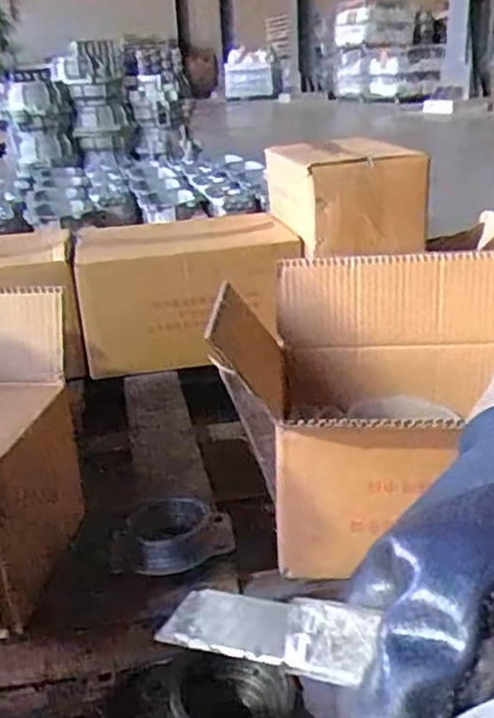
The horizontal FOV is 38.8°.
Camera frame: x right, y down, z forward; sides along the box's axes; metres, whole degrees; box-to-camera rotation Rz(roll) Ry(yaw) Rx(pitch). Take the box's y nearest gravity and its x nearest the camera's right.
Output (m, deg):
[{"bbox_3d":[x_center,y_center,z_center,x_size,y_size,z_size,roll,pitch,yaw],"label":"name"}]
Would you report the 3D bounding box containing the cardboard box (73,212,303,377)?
[{"bbox_3d":[-0.100,-0.122,1.258,0.368,0.200,0.246,-4,22,-4],"label":"cardboard box"}]

